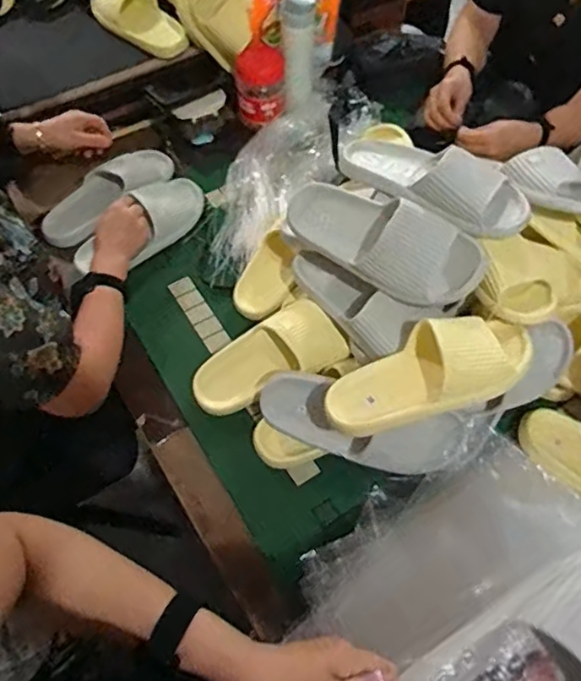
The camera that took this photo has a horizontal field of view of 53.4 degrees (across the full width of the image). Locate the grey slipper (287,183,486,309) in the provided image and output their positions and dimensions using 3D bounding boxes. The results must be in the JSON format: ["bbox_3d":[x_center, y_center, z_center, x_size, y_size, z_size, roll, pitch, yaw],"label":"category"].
[{"bbox_3d":[0.128,-0.133,0.784,0.266,0.078,0.112,31,101,22],"label":"grey slipper"}]

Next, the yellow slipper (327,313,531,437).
[{"bbox_3d":[0.168,0.040,0.704,0.265,0.065,0.113,-23,63,2],"label":"yellow slipper"}]

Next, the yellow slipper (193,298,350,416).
[{"bbox_3d":[-0.038,0.026,0.846,0.222,0.058,0.102,-29,64,4],"label":"yellow slipper"}]

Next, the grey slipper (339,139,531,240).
[{"bbox_3d":[0.191,-0.226,0.780,0.116,0.080,0.261,-40,56,-21],"label":"grey slipper"}]

